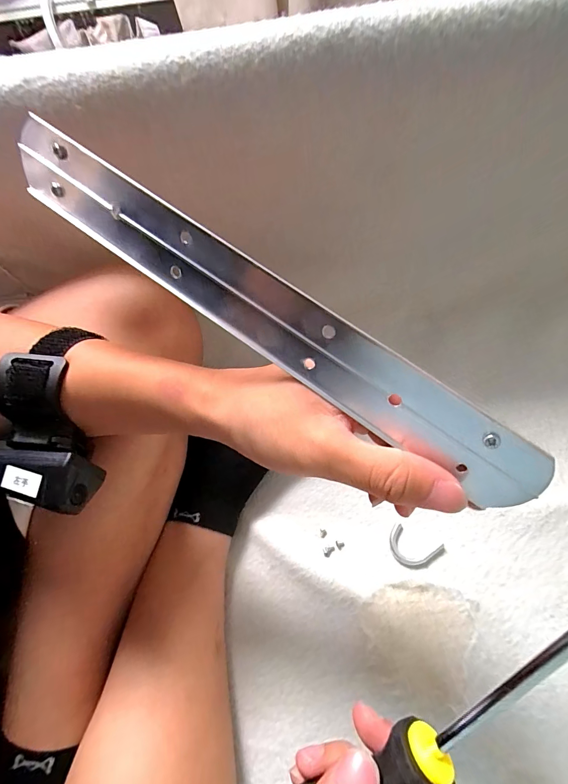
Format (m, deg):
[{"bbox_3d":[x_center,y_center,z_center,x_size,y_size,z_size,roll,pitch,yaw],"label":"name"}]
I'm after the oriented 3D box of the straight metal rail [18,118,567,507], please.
[{"bbox_3d":[-0.011,-0.039,0.155,0.266,0.034,0.013,36,34,7],"label":"straight metal rail"}]

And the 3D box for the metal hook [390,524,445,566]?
[{"bbox_3d":[0.119,0.143,0.319,0.045,0.005,0.029,23,66,14],"label":"metal hook"}]

